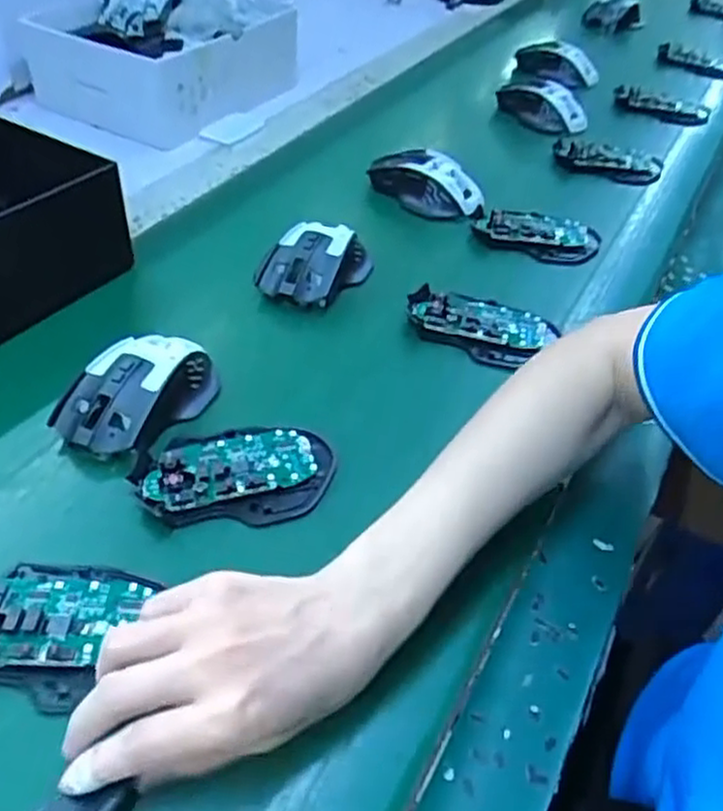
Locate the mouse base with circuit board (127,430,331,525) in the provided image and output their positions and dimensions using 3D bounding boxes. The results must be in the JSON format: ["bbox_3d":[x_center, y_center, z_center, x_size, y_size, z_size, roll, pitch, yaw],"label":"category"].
[{"bbox_3d":[-0.074,0.039,0.436,0.112,0.021,0.067,0,42,-7],"label":"mouse base with circuit board"}]

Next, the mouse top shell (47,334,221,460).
[{"bbox_3d":[-0.137,-0.013,0.463,0.060,0.032,0.107,32,48,26],"label":"mouse top shell"}]

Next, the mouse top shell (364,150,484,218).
[{"bbox_3d":[0.062,-0.213,0.696,0.113,0.040,0.074,12,42,7],"label":"mouse top shell"}]

